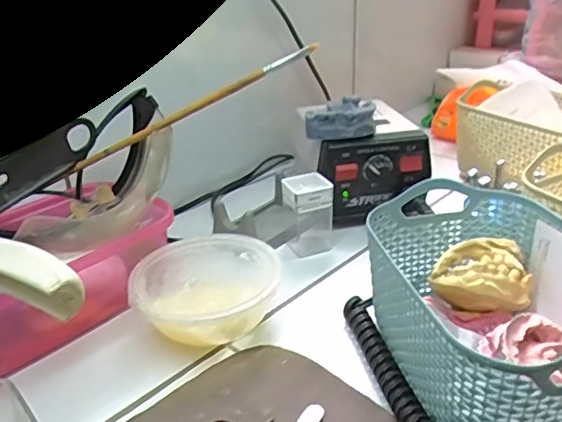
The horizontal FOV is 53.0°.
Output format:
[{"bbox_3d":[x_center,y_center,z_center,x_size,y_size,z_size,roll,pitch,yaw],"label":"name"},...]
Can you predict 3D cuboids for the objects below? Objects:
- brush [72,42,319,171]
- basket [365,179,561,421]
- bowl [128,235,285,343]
[{"bbox_3d":[-0.063,-0.077,0.417,0.196,0.008,0.011,-26,28,3],"label":"brush"},{"bbox_3d":[0.124,0.061,0.332,0.119,0.083,0.170,-8,27,-12],"label":"basket"},{"bbox_3d":[-0.052,0.060,0.399,0.100,0.039,0.102,-2,26,1],"label":"bowl"}]

